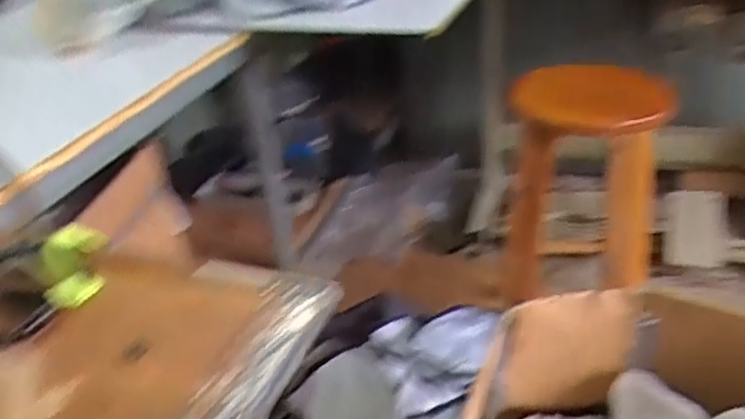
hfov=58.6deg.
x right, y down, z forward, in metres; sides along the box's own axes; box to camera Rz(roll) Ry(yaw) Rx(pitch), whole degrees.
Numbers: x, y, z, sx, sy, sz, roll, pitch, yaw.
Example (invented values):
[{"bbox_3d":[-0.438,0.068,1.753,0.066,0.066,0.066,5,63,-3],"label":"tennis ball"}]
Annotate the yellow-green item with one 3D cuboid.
[{"bbox_3d":[-0.223,0.040,0.501,0.048,0.019,0.082,-18,33,-22],"label":"yellow-green item"}]

